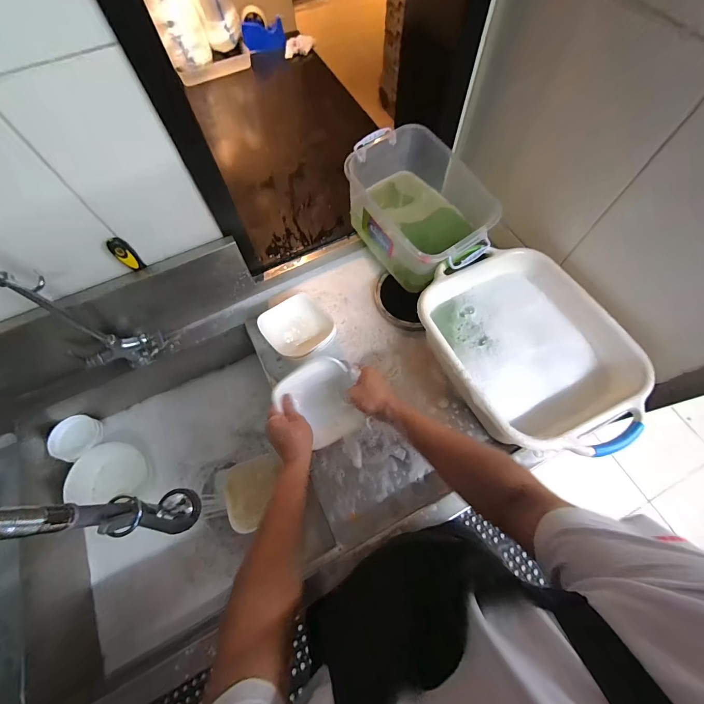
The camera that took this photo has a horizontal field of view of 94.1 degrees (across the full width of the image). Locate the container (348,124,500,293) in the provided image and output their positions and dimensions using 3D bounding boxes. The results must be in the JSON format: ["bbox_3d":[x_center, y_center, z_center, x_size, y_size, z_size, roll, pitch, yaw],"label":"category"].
[{"bbox_3d":[0.168,-0.332,0.808,0.251,0.224,0.364,-31,69,-11],"label":"container"}]

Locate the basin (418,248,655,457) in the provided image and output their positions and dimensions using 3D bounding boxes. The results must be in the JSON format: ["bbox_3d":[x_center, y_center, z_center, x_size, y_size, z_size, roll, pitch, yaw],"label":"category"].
[{"bbox_3d":[0.342,-0.001,0.675,0.315,0.149,0.422,-22,68,-8],"label":"basin"}]

